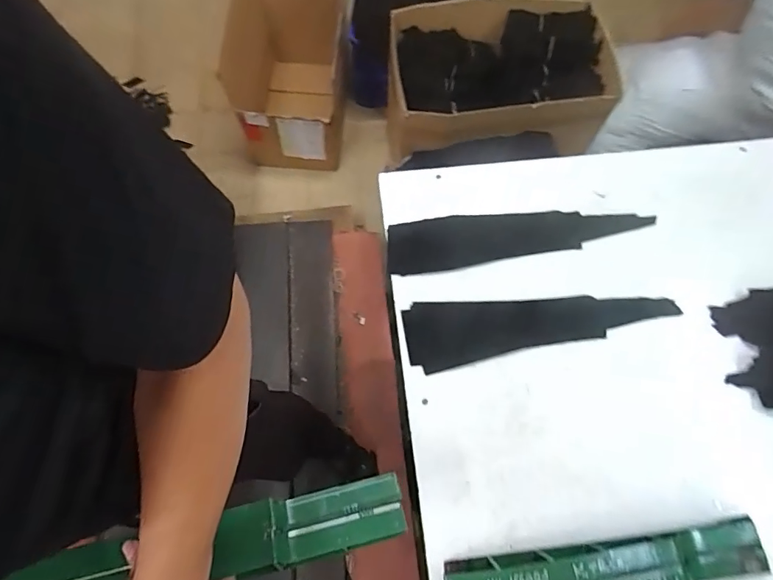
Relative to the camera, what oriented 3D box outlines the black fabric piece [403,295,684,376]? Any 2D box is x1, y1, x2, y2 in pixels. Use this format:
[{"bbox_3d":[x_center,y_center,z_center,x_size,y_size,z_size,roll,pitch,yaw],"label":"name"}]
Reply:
[{"bbox_3d":[0.257,0.045,0.795,0.448,0.009,0.112,-11,72,-4],"label":"black fabric piece"}]

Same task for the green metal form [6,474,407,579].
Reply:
[{"bbox_3d":[-0.205,0.277,0.472,0.466,0.032,0.069,-7,71,-19],"label":"green metal form"}]

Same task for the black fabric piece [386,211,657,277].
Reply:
[{"bbox_3d":[0.237,-0.104,0.841,0.464,0.010,0.101,-8,72,-3],"label":"black fabric piece"}]

